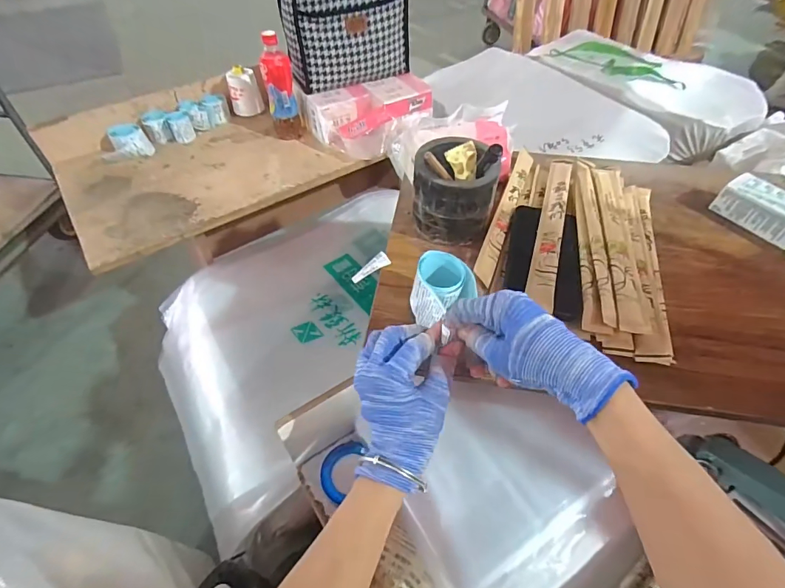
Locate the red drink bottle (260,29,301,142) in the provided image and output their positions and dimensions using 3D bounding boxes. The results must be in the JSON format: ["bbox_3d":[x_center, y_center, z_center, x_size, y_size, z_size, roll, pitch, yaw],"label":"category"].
[{"bbox_3d":[-0.250,-0.456,0.921,0.068,0.199,0.069,-14,52,-11],"label":"red drink bottle"}]

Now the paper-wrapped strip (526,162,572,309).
[{"bbox_3d":[0.193,-0.088,0.501,0.030,0.011,0.272,15,52,13],"label":"paper-wrapped strip"}]

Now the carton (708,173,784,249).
[{"bbox_3d":[0.473,-0.098,0.508,0.063,0.038,0.124,-27,55,-20],"label":"carton"}]

